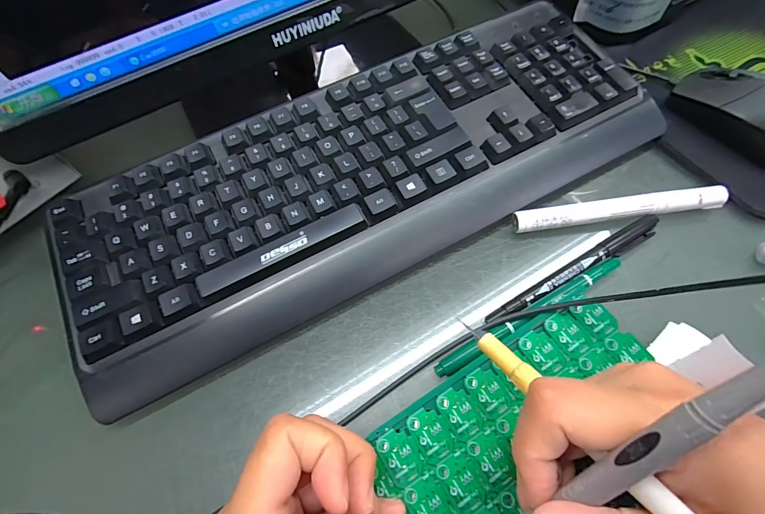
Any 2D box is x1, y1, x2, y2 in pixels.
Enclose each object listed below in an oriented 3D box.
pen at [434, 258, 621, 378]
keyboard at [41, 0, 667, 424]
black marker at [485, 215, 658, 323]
[{"bbox_3d":[0.094,0.034,0.218,0.141,0.010,0.010,-27,64,-9],"label":"pen"},{"bbox_3d":[-0.009,-0.065,0.260,0.424,0.041,0.155,-27,68,-13],"label":"keyboard"},{"bbox_3d":[0.127,0.008,0.232,0.136,0.009,0.013,-28,65,-10],"label":"black marker"}]

